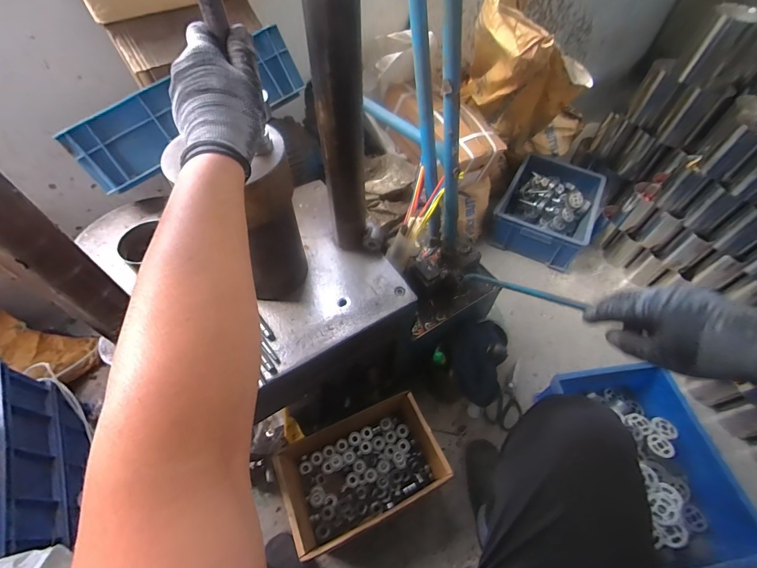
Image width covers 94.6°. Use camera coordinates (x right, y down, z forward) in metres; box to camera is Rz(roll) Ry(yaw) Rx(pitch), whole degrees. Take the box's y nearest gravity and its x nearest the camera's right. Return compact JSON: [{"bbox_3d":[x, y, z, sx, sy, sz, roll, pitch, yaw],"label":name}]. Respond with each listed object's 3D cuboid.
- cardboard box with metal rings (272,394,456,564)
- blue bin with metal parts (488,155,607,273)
[{"bbox_3d":[-0.037,0.396,0.759,0.308,0.168,0.212,-22,58,-14],"label":"cardboard box with metal rings"},{"bbox_3d":[0.625,-0.272,1.279,0.317,0.146,0.407,27,60,18],"label":"blue bin with metal parts"}]

